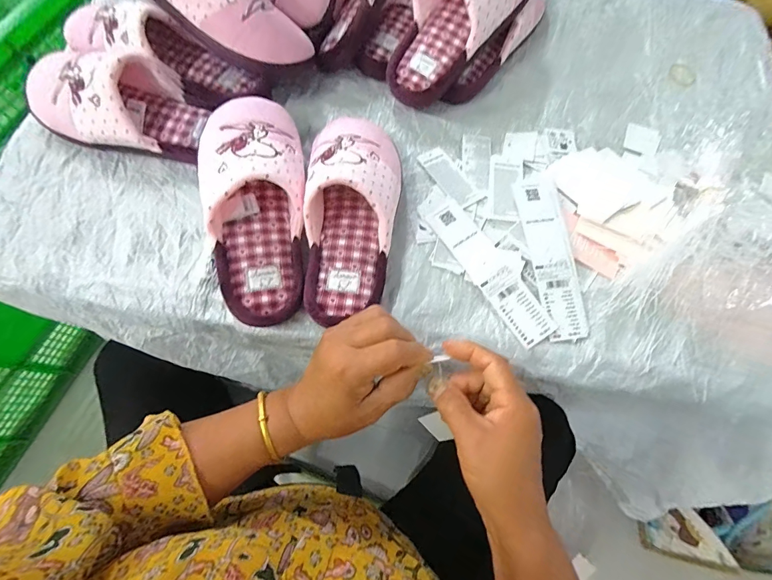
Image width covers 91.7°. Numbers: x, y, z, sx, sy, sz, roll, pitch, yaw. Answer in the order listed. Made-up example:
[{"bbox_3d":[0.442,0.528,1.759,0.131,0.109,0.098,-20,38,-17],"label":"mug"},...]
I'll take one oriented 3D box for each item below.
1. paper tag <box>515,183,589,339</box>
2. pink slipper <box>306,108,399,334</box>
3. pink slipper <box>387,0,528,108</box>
[{"bbox_3d":[0.192,-0.039,0.434,0.056,0.010,0.192,-5,77,-8],"label":"paper tag"},{"bbox_3d":[-0.035,-0.091,0.411,0.100,0.082,0.254,2,70,-2],"label":"pink slipper"},{"bbox_3d":[0.089,-0.354,0.467,0.114,0.076,0.252,39,99,11],"label":"pink slipper"}]

